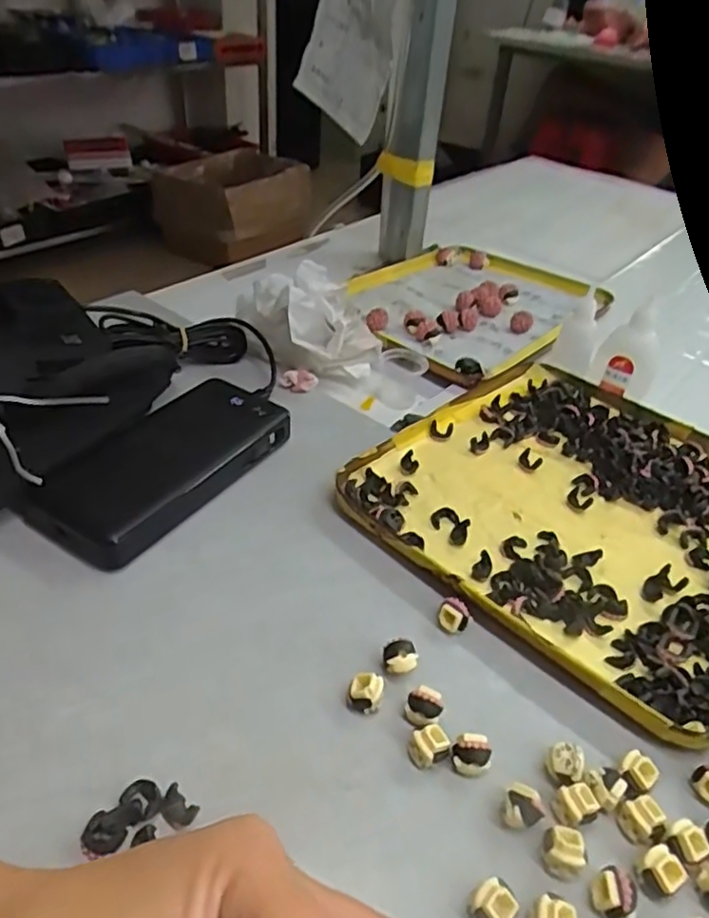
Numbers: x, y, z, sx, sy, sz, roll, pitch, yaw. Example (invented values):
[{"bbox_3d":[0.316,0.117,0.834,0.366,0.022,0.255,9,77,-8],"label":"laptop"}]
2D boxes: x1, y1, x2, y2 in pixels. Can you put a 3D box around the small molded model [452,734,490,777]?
[{"bbox_3d":[0.050,0.127,0.281,0.016,0.016,0.011,5,39,1],"label":"small molded model"}]

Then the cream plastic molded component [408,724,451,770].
[{"bbox_3d":[0.032,0.124,0.283,0.016,0.014,0.014,-15,42,-22],"label":"cream plastic molded component"}]

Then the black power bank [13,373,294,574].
[{"bbox_3d":[-0.117,0.003,0.406,0.075,0.030,0.158,25,43,24],"label":"black power bank"}]

